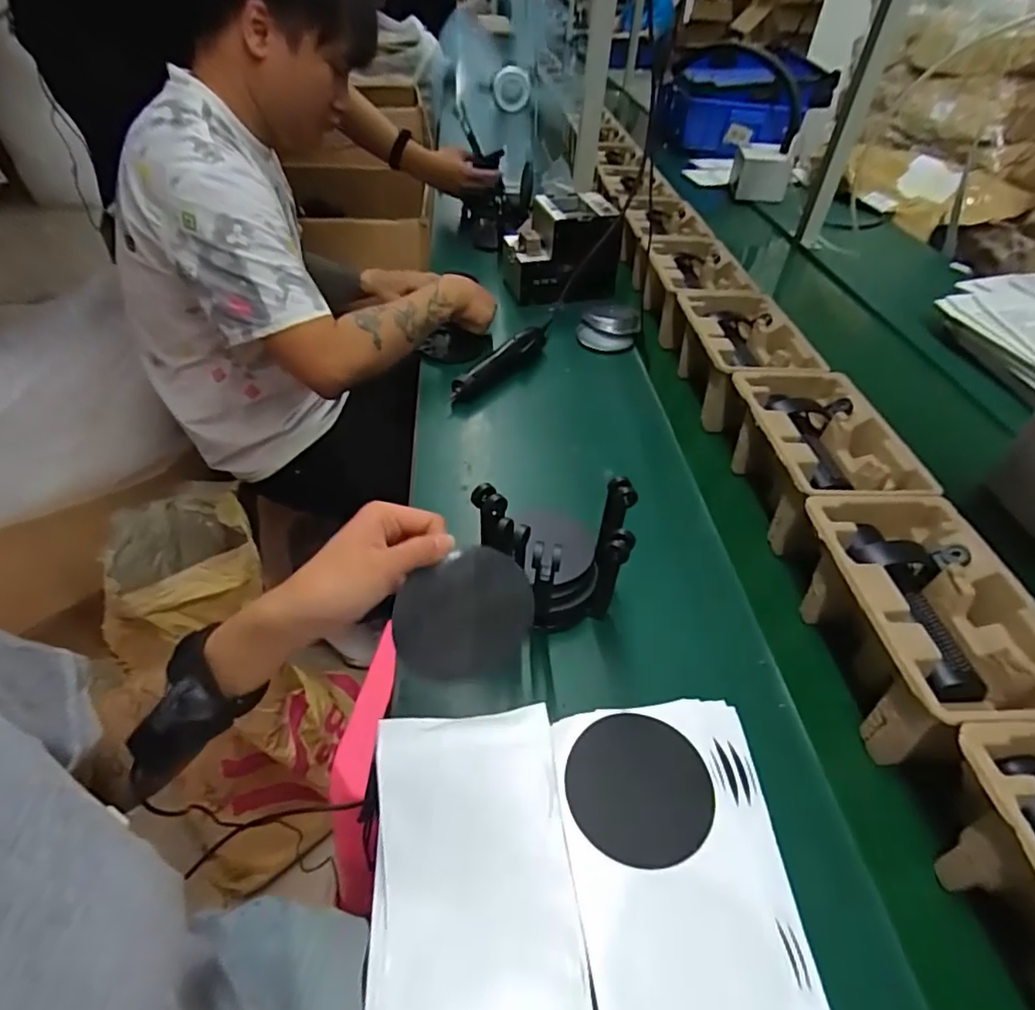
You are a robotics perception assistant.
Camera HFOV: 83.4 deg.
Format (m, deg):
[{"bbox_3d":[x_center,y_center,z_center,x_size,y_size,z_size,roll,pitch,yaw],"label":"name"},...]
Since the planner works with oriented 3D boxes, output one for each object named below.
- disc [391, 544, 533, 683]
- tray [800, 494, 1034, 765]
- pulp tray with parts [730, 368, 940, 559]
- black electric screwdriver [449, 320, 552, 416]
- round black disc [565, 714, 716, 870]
[{"bbox_3d":[-0.035,0.074,0.390,0.091,0.089,0.007,-2,13,-15],"label":"disc"},{"bbox_3d":[0.353,0.100,0.519,0.150,0.115,0.224,-1,50,-4],"label":"tray"},{"bbox_3d":[0.347,-0.058,0.684,0.150,0.115,0.224,0,50,-4],"label":"pulp tray with parts"},{"bbox_3d":[-0.014,-0.217,0.871,0.044,0.051,0.246,34,56,22],"label":"black electric screwdriver"},{"bbox_3d":[0.080,0.185,0.384,0.090,0.007,0.093,2,50,-2],"label":"round black disc"}]

